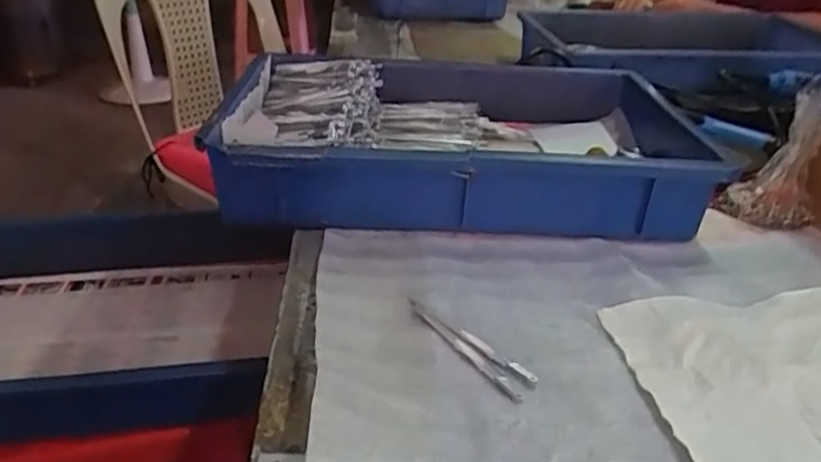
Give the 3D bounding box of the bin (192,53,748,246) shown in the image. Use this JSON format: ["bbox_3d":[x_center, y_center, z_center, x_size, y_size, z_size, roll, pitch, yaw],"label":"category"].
[{"bbox_3d":[0.052,-0.094,0.627,0.419,0.079,0.285,0,29,-1],"label":"bin"}]

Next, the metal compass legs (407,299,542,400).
[{"bbox_3d":[0.035,0.071,0.413,0.022,0.005,0.106,-21,35,-34],"label":"metal compass legs"}]

